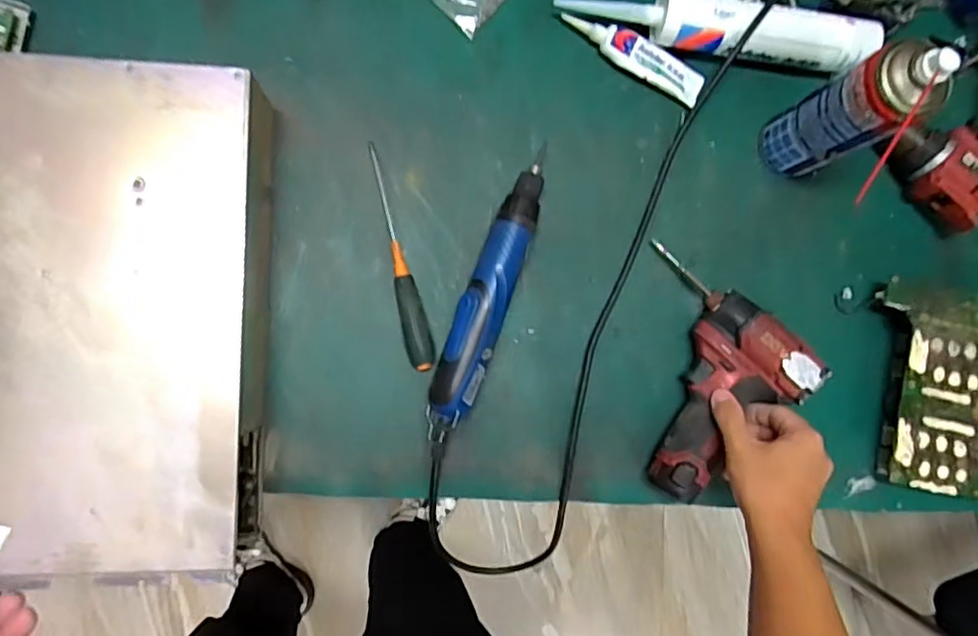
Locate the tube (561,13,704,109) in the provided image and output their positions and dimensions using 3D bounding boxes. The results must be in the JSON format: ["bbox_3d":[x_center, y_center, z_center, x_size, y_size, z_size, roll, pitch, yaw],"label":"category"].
[{"bbox_3d":[0.143,-0.258,0.588,0.147,0.017,0.039,29,84,-5],"label":"tube"}]

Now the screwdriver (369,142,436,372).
[{"bbox_3d":[-0.086,-0.054,0.548,0.025,0.022,0.209,-17,90,-8],"label":"screwdriver"}]

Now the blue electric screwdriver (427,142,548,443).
[{"bbox_3d":[0.001,-0.025,0.552,0.044,0.038,0.273,21,85,-6],"label":"blue electric screwdriver"}]

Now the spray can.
[{"bbox_3d":[0.307,-0.174,0.514,0.052,0.185,0.061,-27,91,-8],"label":"spray can"}]

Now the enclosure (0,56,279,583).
[{"bbox_3d":[-0.292,-0.001,0.483,0.202,0.078,0.379,3,87,-7],"label":"enclosure"}]

